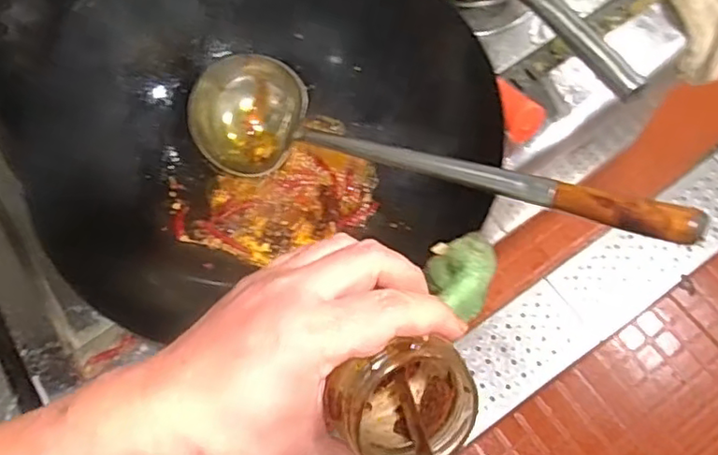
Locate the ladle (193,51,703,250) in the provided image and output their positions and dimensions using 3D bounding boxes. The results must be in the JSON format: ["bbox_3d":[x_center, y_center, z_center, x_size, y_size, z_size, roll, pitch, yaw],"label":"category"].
[{"bbox_3d":[0.048,-0.077,0.562,0.487,0.102,0.120,15,66,32],"label":"ladle"}]

